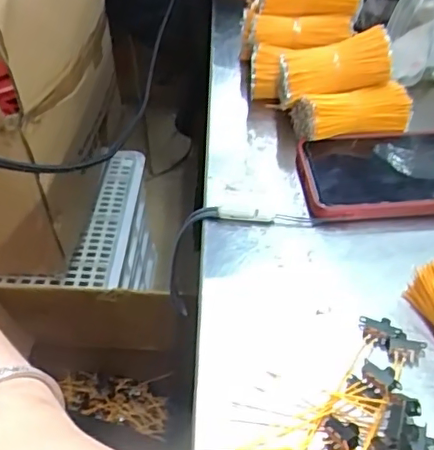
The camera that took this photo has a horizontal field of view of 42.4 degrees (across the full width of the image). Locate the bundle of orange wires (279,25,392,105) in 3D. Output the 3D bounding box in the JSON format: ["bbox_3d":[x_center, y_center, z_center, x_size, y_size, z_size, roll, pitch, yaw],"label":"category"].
[{"bbox_3d":[0.088,-0.122,0.427,0.082,0.039,0.039,-10,47,-10],"label":"bundle of orange wires"}]

